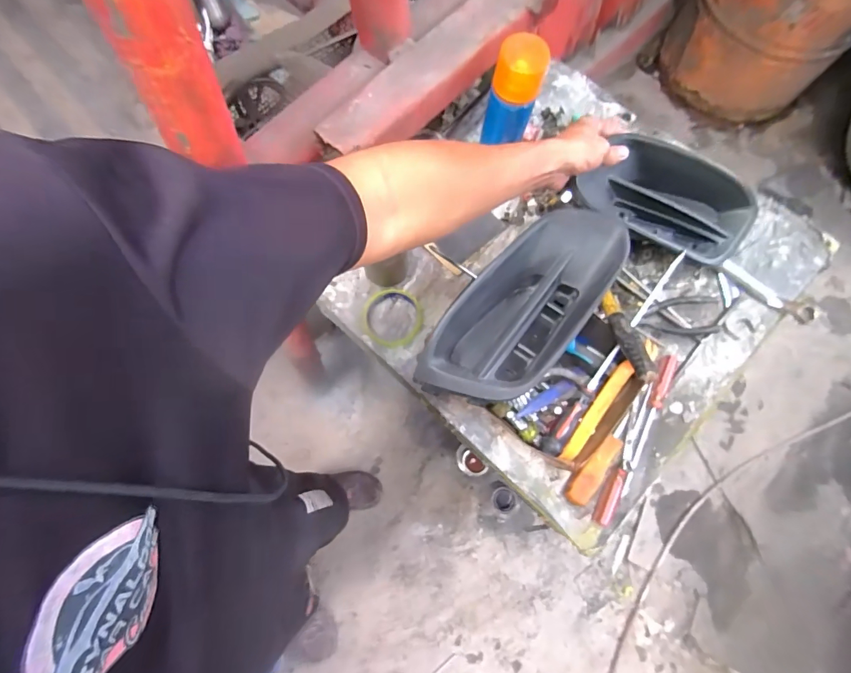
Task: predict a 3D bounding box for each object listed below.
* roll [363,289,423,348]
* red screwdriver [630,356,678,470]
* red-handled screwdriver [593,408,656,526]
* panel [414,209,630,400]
[{"bbox_3d":[-0.050,-0.028,0.653,0.090,0.022,0.090,0,76,1],"label":"roll"},{"bbox_3d":[0.326,0.106,0.604,0.023,0.021,0.175,24,78,7],"label":"red screwdriver"},{"bbox_3d":[0.281,0.178,0.587,0.022,0.019,0.179,32,79,9],"label":"red-handled screwdriver"},{"bbox_3d":[0.122,-0.036,0.524,0.130,0.060,0.301,39,80,10],"label":"panel"}]

